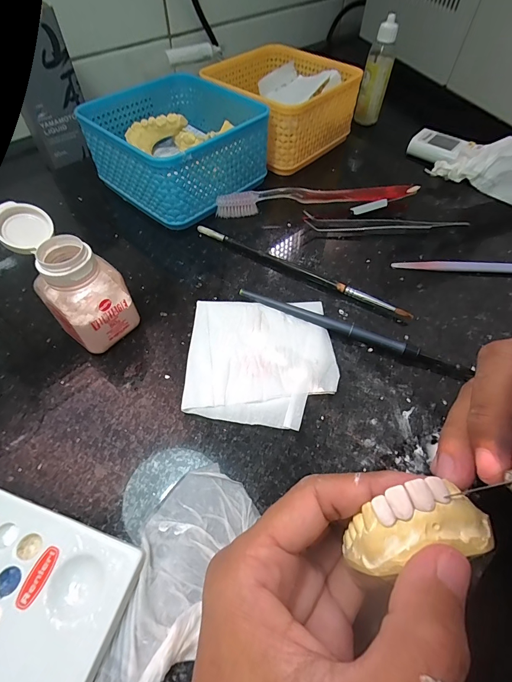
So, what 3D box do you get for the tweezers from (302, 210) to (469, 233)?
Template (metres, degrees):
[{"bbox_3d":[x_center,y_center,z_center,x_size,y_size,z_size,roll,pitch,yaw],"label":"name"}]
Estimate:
[{"bbox_3d":[0.113,-0.104,0.300,0.138,0.011,0.019,4,55,1],"label":"tweezers"}]

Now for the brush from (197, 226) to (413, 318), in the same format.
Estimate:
[{"bbox_3d":[0.031,-0.059,0.270,0.184,0.008,0.008,28,59,16],"label":"brush"}]

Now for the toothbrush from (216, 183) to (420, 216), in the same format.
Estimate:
[{"bbox_3d":[0.055,-0.133,0.312,0.181,0.021,0.017,-4,56,-5],"label":"toothbrush"}]

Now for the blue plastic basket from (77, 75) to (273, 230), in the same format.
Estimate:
[{"bbox_3d":[-0.072,-0.182,0.318,0.131,0.063,0.130,35,61,20],"label":"blue plastic basket"}]

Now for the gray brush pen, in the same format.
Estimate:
[{"bbox_3d":[0.063,-0.008,0.235,0.158,0.009,0.007,21,57,12],"label":"gray brush pen"}]

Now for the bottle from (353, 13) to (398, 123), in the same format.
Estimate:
[{"bbox_3d":[0.153,-0.337,0.427,0.032,0.109,0.041,17,56,9],"label":"bottle"}]

